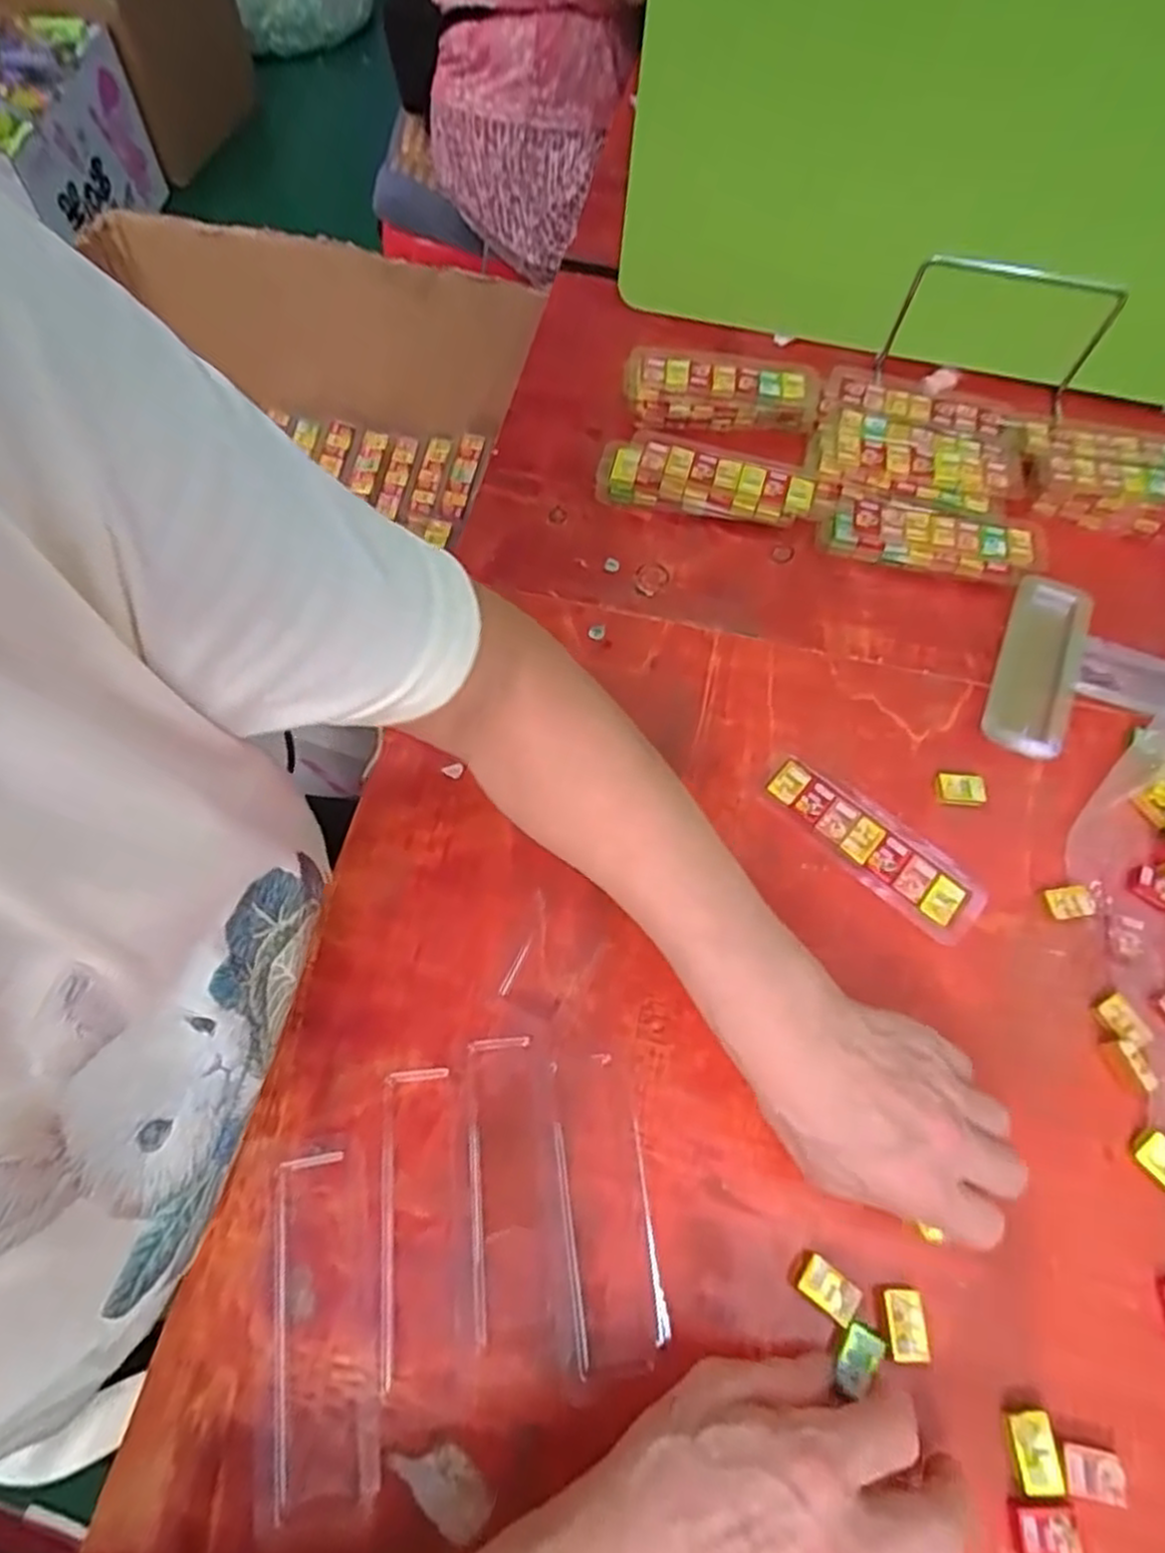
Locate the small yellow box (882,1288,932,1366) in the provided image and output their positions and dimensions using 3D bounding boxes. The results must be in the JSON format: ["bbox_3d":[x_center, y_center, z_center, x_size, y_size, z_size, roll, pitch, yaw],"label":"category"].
[{"bbox_3d":[0.139,0.237,0.323,0.015,0.008,0.026,1,64,-3],"label":"small yellow box"}]

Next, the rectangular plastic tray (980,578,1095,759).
[{"bbox_3d":[0.294,-0.070,0.479,0.051,0.018,0.143,25,65,9],"label":"rectangular plastic tray"}]

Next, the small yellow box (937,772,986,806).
[{"bbox_3d":[0.224,0.008,0.441,0.028,0.005,0.019,11,64,2],"label":"small yellow box"}]

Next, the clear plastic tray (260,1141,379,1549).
[{"bbox_3d":[-0.112,0.229,0.314,0.043,0.004,0.130,-8,64,-7],"label":"clear plastic tray"}]

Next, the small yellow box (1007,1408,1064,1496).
[{"bbox_3d":[0.185,0.277,0.307,0.017,0.006,0.026,-5,64,-5],"label":"small yellow box"}]

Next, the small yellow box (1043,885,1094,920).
[{"bbox_3d":[0.269,0.070,0.414,0.025,0.007,0.017,-8,64,-7],"label":"small yellow box"}]

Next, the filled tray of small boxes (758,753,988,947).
[{"bbox_3d":[0.161,0.038,0.424,0.134,0.010,0.046,38,68,14],"label":"filled tray of small boxes"}]

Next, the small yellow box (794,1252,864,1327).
[{"bbox_3d":[0.108,0.225,0.329,0.025,0.009,0.017,39,68,15],"label":"small yellow box"}]

